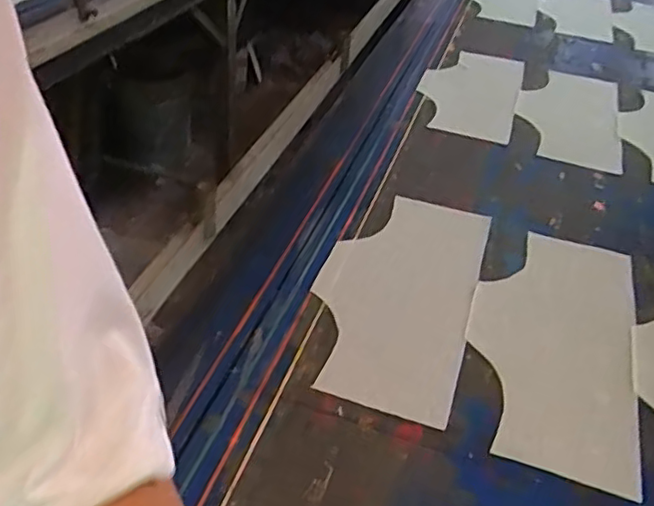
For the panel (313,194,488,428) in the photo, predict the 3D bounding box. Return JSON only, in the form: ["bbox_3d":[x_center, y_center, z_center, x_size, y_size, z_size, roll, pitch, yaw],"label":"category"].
[{"bbox_3d":[0.069,0.036,0.635,0.148,0.010,0.303,14,40,11],"label":"panel"}]

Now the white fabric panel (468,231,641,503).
[{"bbox_3d":[0.212,0.075,0.600,0.143,0.010,0.301,14,40,12],"label":"white fabric panel"}]

